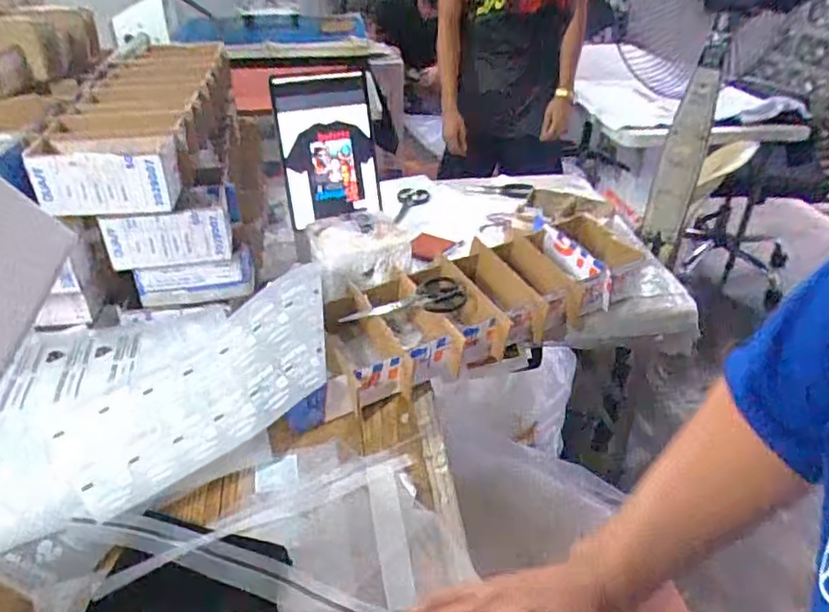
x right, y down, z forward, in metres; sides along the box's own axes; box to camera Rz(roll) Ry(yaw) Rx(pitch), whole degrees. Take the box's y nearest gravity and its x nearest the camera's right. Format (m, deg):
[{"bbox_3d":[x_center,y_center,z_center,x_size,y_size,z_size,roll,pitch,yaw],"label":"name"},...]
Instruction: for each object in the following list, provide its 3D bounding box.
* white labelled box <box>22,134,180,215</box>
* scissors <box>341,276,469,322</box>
[{"bbox_3d":[-0.376,-0.163,0.753,0.156,0.077,0.070,-4,35,-7],"label":"white labelled box"},{"bbox_3d":[-0.014,-0.007,0.897,0.184,0.015,0.061,-13,37,-19],"label":"scissors"}]

